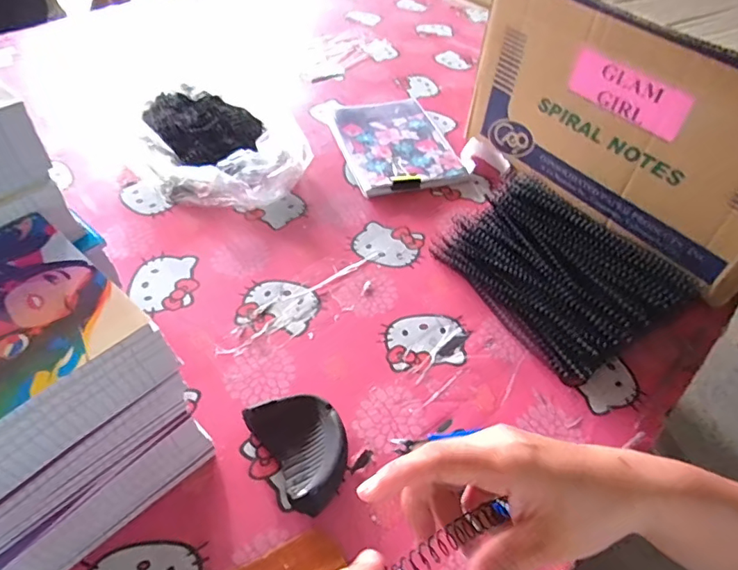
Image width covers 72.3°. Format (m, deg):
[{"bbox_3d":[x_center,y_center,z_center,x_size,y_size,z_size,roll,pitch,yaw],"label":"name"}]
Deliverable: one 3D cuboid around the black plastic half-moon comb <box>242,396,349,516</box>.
[{"bbox_3d":[-0.052,0.134,0.425,0.066,0.020,0.097,-25,54,-24],"label":"black plastic half-moon comb"}]

